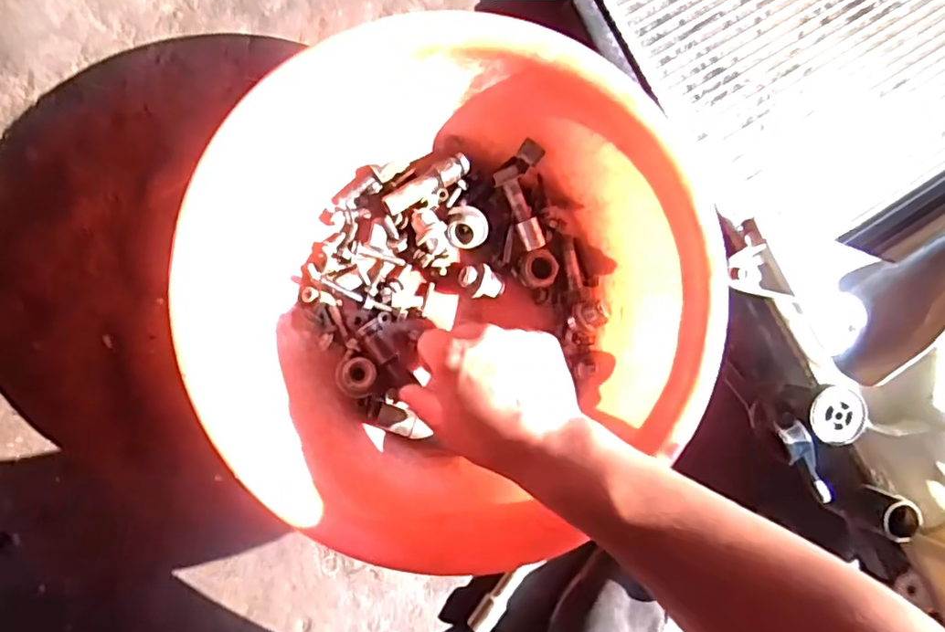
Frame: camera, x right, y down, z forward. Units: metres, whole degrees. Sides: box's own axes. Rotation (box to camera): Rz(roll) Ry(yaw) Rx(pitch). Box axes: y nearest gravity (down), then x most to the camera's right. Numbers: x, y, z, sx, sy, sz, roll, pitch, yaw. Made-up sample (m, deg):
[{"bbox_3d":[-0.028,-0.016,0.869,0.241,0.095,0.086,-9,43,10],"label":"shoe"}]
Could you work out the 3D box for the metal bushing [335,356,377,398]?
[{"bbox_3d":[-0.094,0.049,0.470,0.032,0.013,0.032,8,68,-19],"label":"metal bushing"}]

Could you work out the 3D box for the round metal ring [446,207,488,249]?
[{"bbox_3d":[-0.004,-0.074,0.487,0.033,0.017,0.035,0,92,-10],"label":"round metal ring"}]

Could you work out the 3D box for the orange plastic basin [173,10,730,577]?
[{"bbox_3d":[-0.013,-0.021,0.438,0.346,0.124,0.339,0,92,-10],"label":"orange plastic basin"}]

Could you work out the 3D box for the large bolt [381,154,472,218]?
[{"bbox_3d":[-0.038,-0.109,0.481,0.078,0.012,0.018,-33,97,-7],"label":"large bolt"}]

